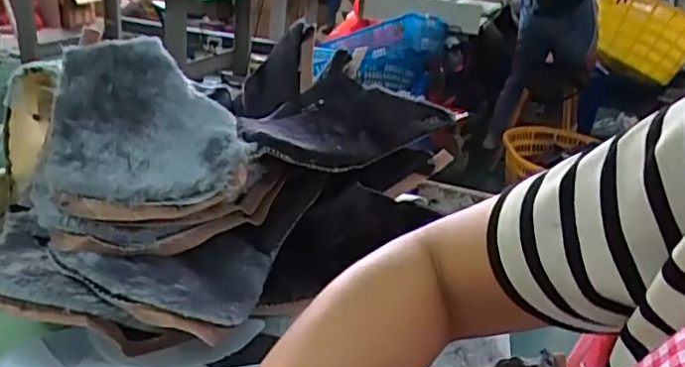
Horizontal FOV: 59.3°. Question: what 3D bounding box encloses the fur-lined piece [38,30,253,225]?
[{"bbox_3d":[-0.165,-0.050,0.511,0.166,0.107,0.141,-2,25,-18],"label":"fur-lined piece"}]

